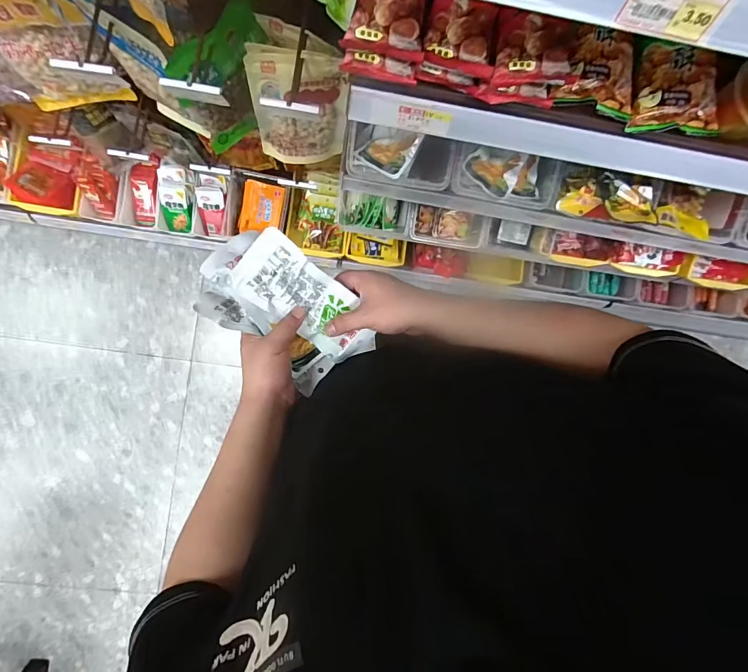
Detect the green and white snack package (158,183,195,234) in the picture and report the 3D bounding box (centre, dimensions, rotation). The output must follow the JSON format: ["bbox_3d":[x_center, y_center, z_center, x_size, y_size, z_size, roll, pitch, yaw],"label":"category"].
[{"bbox_3d":[-0.551,-0.357,1.128,0.088,0.026,0.130,1,116,-11],"label":"green and white snack package"}]

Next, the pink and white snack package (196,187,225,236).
[{"bbox_3d":[-0.459,-0.354,1.146,0.070,0.013,0.131,-3,114,-8],"label":"pink and white snack package"}]

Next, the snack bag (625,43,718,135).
[{"bbox_3d":[0.350,-0.281,0.460,0.100,0.033,0.085,3,91,-5],"label":"snack bag"}]

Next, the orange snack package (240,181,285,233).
[{"bbox_3d":[-0.320,-0.358,1.139,0.110,0.038,0.140,13,90,-5],"label":"orange snack package"}]

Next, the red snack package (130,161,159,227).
[{"bbox_3d":[-0.642,-0.401,1.136,0.075,0.042,0.170,1,91,-5],"label":"red snack package"}]

